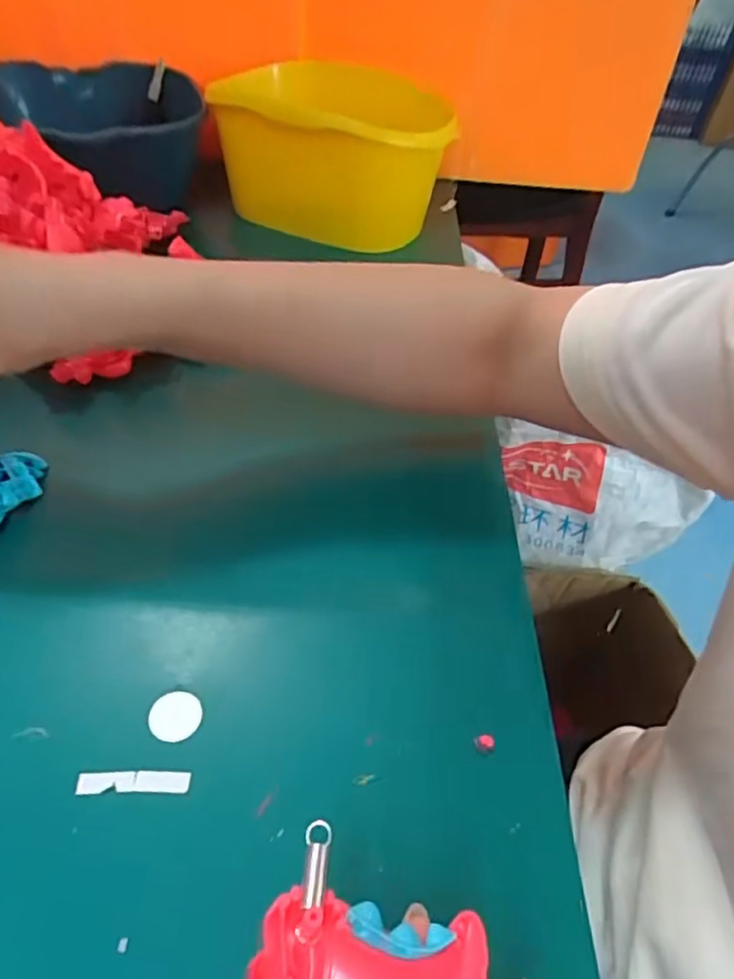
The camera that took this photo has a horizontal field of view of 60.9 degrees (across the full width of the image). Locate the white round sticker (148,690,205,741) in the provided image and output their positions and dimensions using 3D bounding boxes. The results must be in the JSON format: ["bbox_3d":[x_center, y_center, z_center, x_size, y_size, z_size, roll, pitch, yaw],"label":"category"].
[{"bbox_3d":[-0.077,0.091,0.251,0.020,0.004,0.019,8,55,-12],"label":"white round sticker"}]

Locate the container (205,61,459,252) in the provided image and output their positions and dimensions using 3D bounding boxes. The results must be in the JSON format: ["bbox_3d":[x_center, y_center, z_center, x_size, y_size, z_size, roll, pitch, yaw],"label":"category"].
[{"bbox_3d":[-0.037,-0.300,0.576,0.187,0.122,0.166,-1,46,-8],"label":"container"}]

